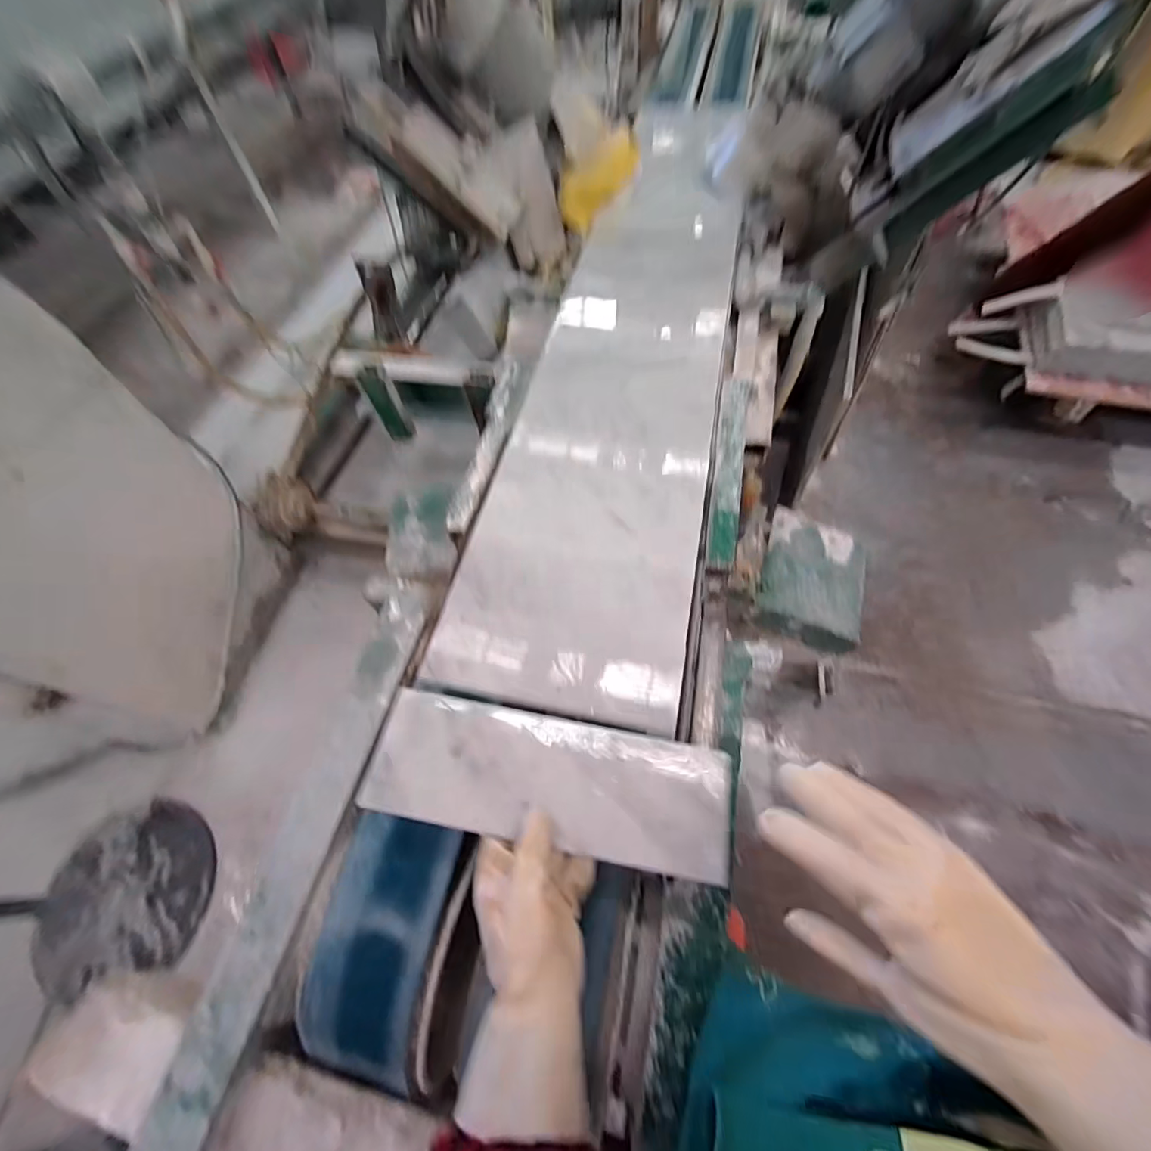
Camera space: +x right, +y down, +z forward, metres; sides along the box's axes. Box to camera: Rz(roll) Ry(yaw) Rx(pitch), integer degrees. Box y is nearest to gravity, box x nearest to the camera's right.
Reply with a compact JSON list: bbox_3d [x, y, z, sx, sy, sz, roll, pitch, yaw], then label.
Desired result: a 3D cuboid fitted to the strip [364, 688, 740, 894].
[{"bbox_3d":[-0.020,0.175,0.423,0.301,0.017,0.101,10,63,5],"label":"strip"}]

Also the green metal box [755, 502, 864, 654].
[{"bbox_3d":[0.511,0.004,1.062,0.216,0.077,0.276,16,64,13],"label":"green metal box"}]

